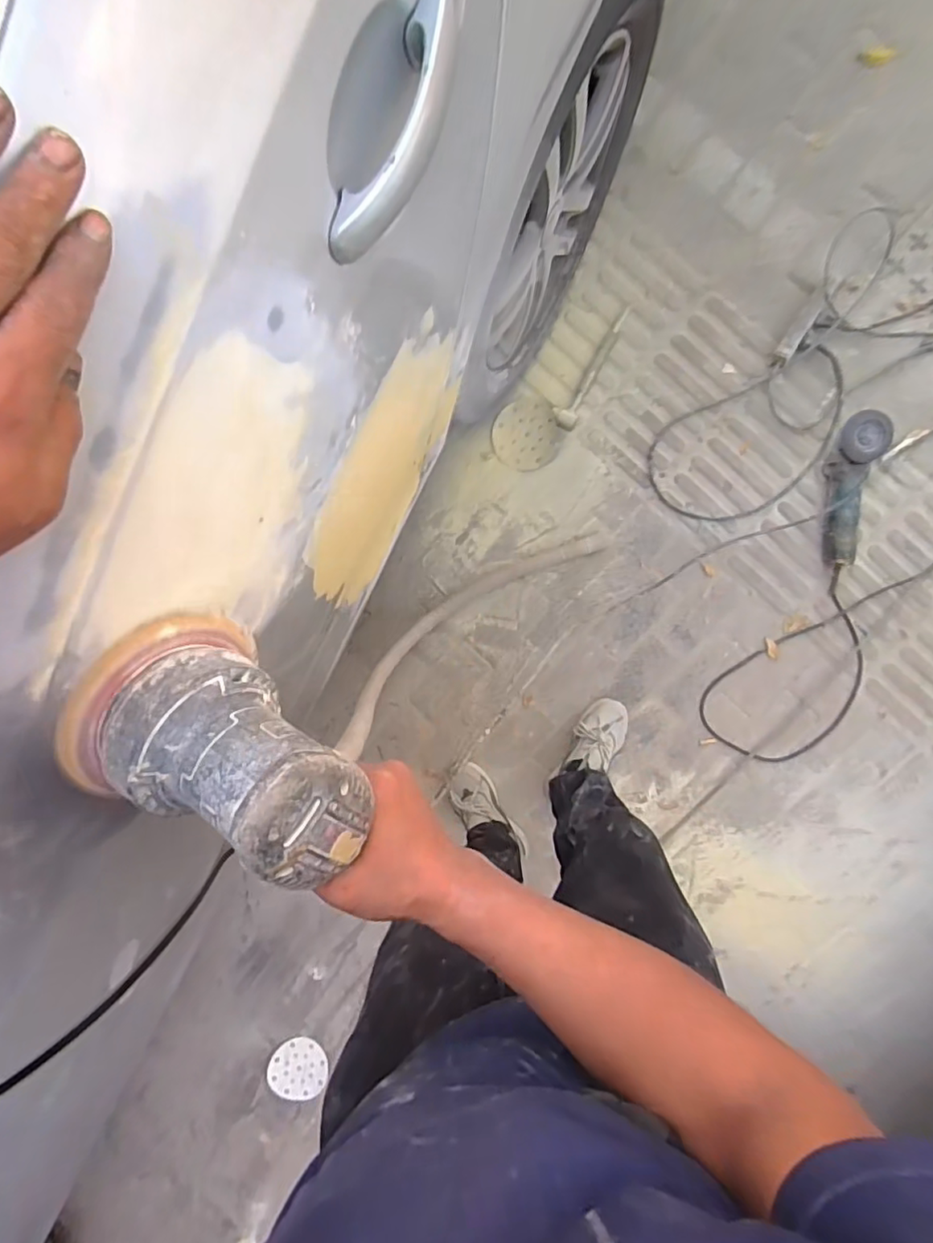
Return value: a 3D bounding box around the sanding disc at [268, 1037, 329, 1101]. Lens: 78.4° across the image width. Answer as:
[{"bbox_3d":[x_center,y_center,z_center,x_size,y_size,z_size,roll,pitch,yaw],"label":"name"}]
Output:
[{"bbox_3d":[-0.395,1.051,1.344,0.136,0.008,0.128,0,81,0],"label":"sanding disc"}]

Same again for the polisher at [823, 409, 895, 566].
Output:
[{"bbox_3d":[0.747,-0.255,1.123,0.077,0.103,0.283,8,99,4],"label":"polisher"}]

